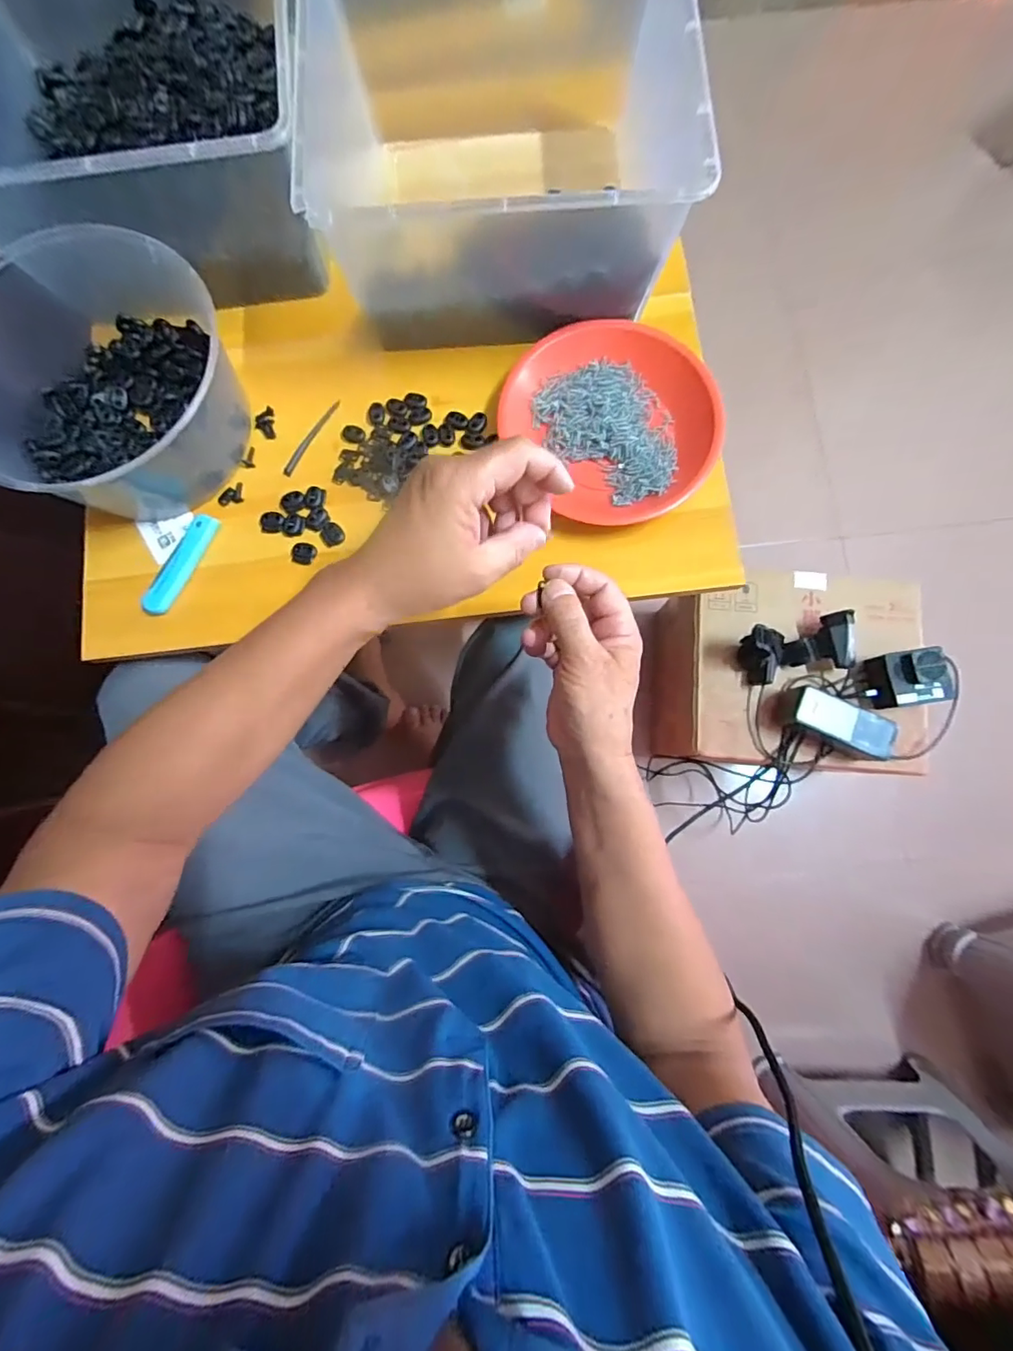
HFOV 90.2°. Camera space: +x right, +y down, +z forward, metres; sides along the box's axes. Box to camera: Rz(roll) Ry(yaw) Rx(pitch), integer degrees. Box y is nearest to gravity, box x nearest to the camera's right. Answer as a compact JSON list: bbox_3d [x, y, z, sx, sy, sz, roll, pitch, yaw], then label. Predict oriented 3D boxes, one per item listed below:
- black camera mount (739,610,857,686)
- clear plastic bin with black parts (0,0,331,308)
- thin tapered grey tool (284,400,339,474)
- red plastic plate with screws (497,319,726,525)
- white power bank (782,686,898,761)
[{"bbox_3d":[0.384,-0.036,0.659,0.140,0.062,0.072,-12,80,-1],"label":"black camera mount"},{"bbox_3d":[-0.319,-0.526,0.449,0.289,0.122,0.352,-8,80,0],"label":"clear plastic bin with black parts"},{"bbox_3d":[-0.184,-0.226,0.477,0.011,0.005,0.088,31,83,6],"label":"thin tapered grey tool"},{"bbox_3d":[0.098,-0.226,0.455,0.167,0.032,0.186,-34,81,-4],"label":"red plastic plate with screws"},{"bbox_3d":[0.421,0.061,0.645,0.131,0.047,0.051,25,82,5],"label":"white power bank"}]

